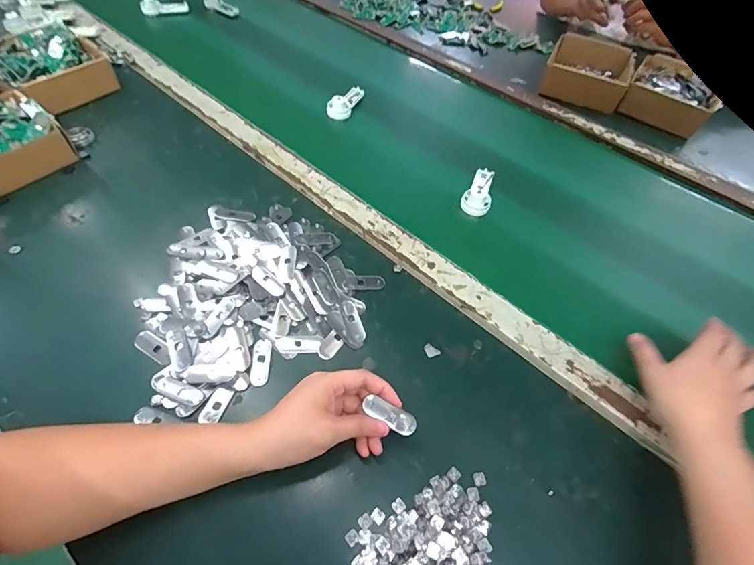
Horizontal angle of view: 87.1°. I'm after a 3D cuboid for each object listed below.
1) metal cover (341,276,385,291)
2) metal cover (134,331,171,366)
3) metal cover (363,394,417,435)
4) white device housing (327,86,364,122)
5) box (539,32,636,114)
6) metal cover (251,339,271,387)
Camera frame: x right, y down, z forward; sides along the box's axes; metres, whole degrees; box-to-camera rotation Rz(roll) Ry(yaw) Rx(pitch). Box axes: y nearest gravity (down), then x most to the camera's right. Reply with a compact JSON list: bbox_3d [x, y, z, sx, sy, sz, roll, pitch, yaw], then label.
[{"bbox_3d":[-0.016,0.001,0.477,0.051,0.005,0.018,-5,55,-8],"label":"metal cover"},{"bbox_3d":[-0.234,0.069,0.417,0.050,0.004,0.020,28,57,16],"label":"metal cover"},{"bbox_3d":[0.012,0.118,0.350,0.047,0.005,0.018,26,58,10],"label":"metal cover"},{"bbox_3d":[-0.054,-0.322,0.696,0.038,0.026,0.095,19,55,10],"label":"white device housing"},{"bbox_3d":[0.392,-0.384,0.736,0.155,0.050,0.177,24,56,13],"label":"box"},{"bbox_3d":[-0.121,0.082,0.414,0.017,0.004,0.052,1,54,-3],"label":"metal cover"}]

